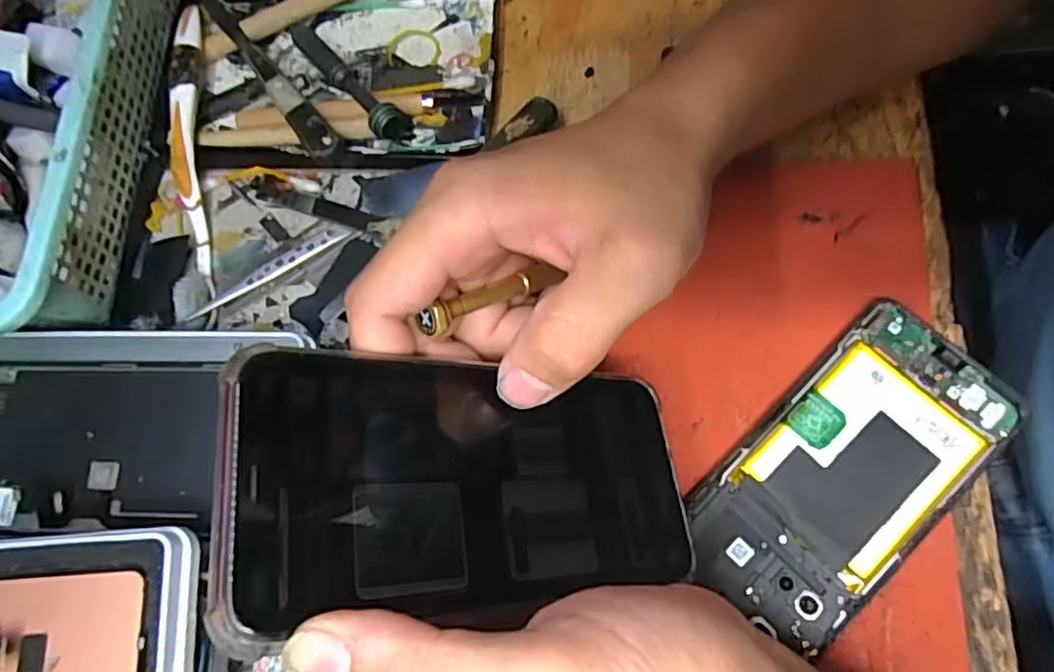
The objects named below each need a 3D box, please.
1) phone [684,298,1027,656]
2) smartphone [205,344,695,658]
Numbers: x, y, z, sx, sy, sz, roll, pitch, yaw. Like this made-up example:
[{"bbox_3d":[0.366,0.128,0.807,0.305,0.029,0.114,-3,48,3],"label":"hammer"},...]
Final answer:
[{"bbox_3d":[0.130,0.055,0.263,0.070,0.014,0.137,43,83,14],"label":"phone"},{"bbox_3d":[-0.011,0.044,0.195,0.149,0.005,0.074,7,62,-32],"label":"smartphone"}]

